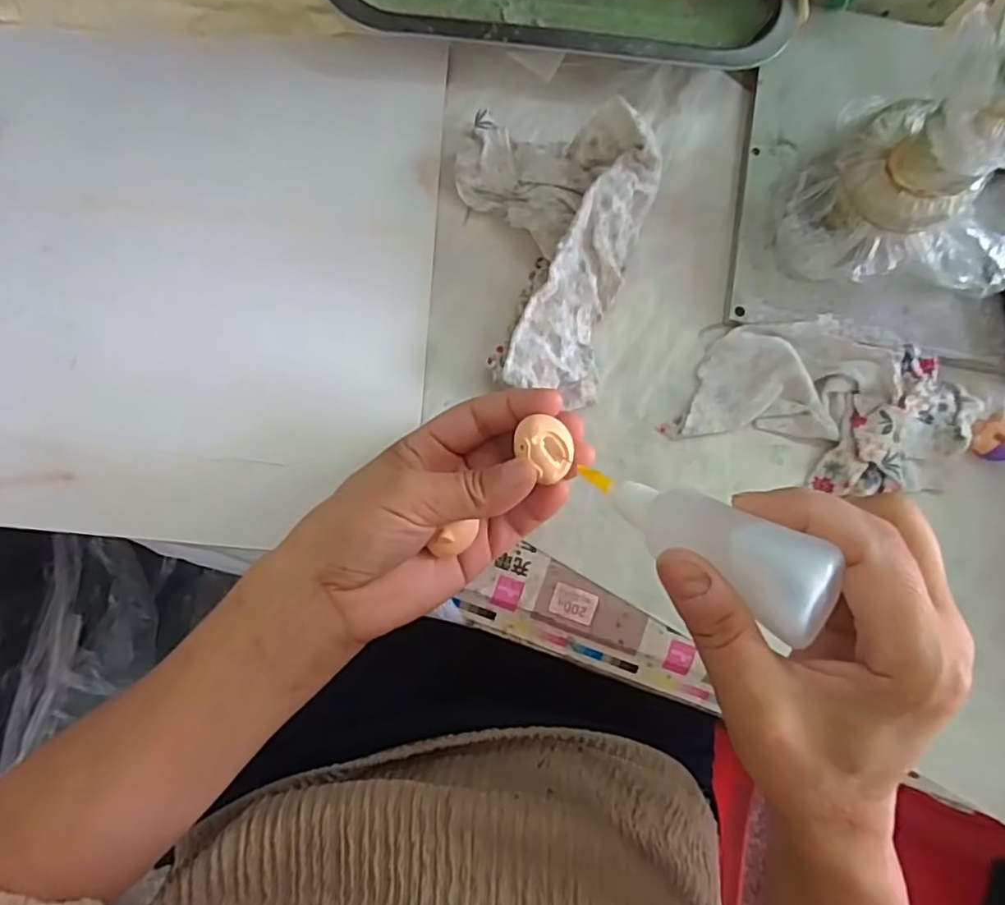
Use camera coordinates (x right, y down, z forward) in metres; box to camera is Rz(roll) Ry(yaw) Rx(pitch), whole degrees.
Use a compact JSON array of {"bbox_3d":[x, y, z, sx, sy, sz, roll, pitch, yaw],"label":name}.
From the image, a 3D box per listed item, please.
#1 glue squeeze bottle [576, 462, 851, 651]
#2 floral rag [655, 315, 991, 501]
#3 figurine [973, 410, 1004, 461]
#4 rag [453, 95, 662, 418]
[{"bbox_3d":[0.066,0.028,0.223,0.026,0.098,0.025,-53,131,-6],"label":"glue squeeze bottle"},{"bbox_3d":[0.178,-0.027,0.337,0.146,0.020,0.085,18,83,-3],"label":"floral rag"},{"bbox_3d":[0.272,-0.007,0.345,0.021,0.016,0.027,-18,86,-7],"label":"figurine"},{"bbox_3d":[0.027,-0.106,0.333,0.105,0.039,0.156,3,84,-5],"label":"rag"}]

